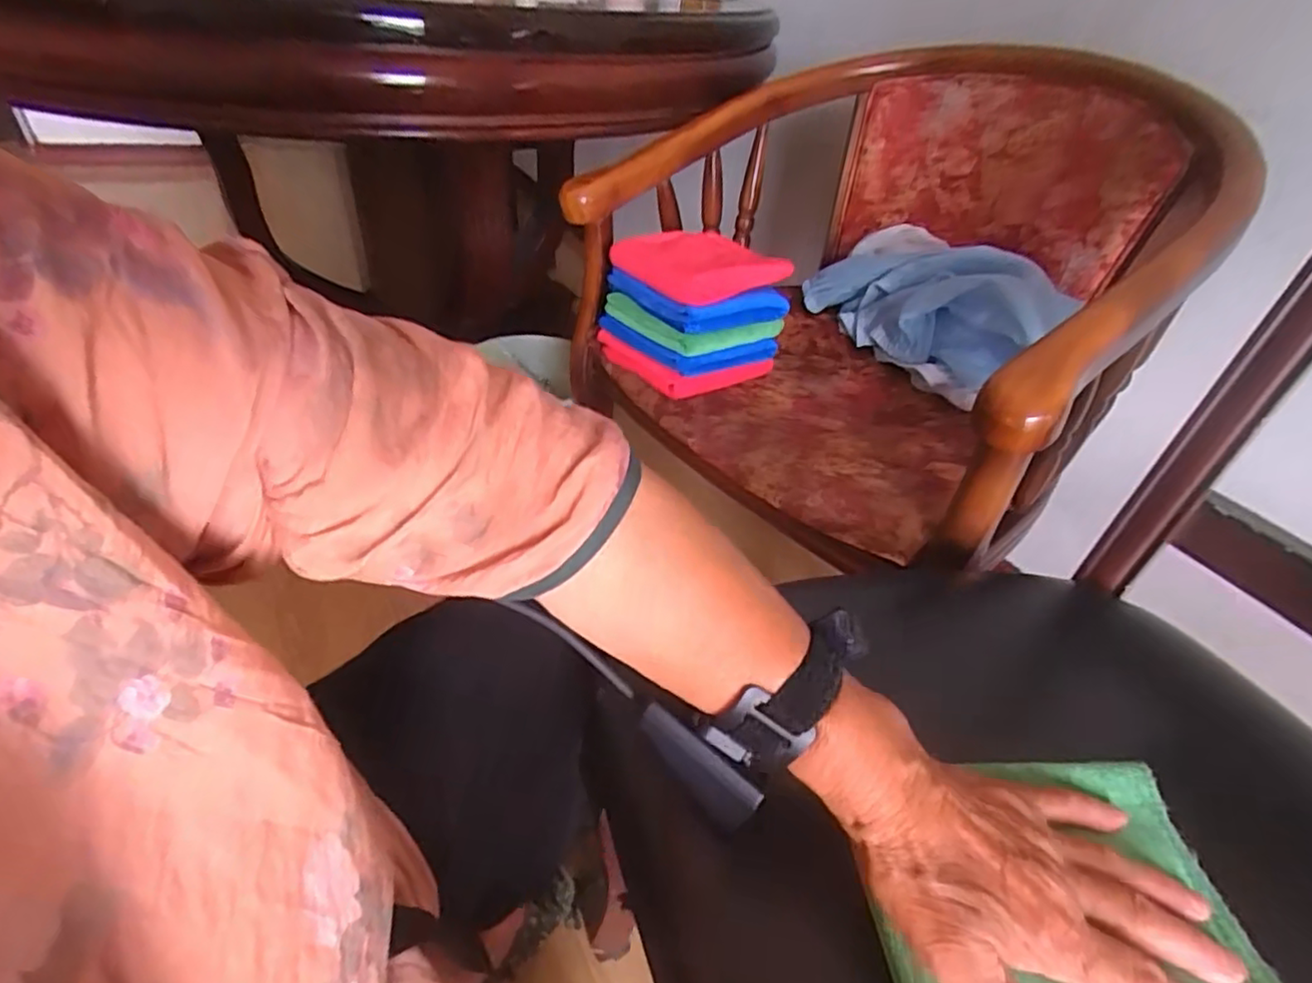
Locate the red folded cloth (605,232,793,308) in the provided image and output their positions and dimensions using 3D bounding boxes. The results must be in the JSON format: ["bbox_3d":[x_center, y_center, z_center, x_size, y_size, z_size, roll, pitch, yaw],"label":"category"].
[{"bbox_3d":[0.054,-0.282,0.808,0.150,0.034,0.166,-18,45,-29],"label":"red folded cloth"}]

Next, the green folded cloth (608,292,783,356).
[{"bbox_3d":[0.047,-0.225,0.830,0.148,0.032,0.159,-22,46,-32],"label":"green folded cloth"}]

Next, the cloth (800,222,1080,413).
[{"bbox_3d":[0.352,-0.237,0.867,0.132,0.169,0.325,-10,41,-21],"label":"cloth"}]

